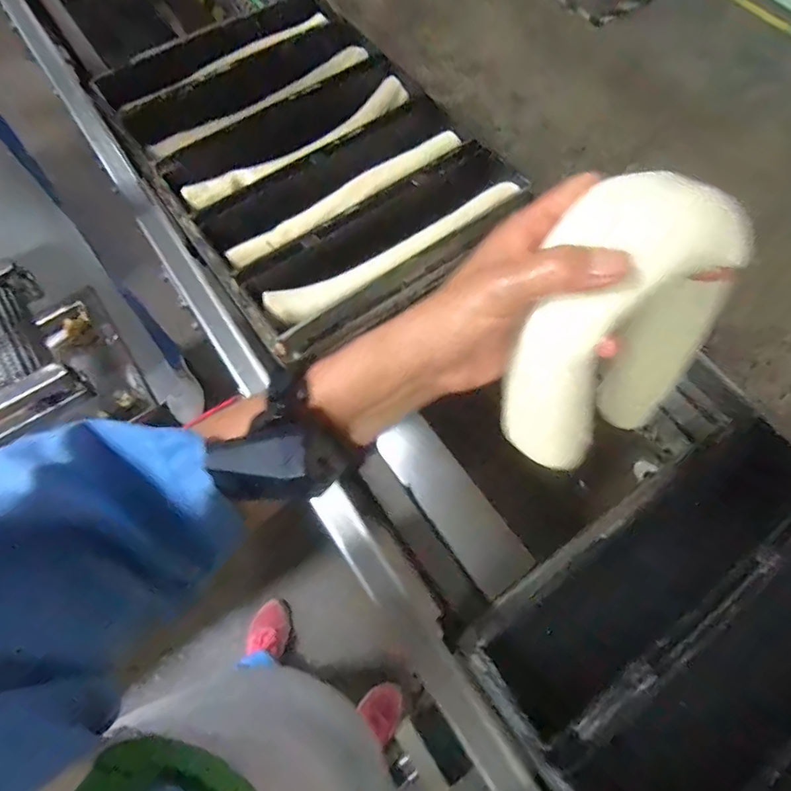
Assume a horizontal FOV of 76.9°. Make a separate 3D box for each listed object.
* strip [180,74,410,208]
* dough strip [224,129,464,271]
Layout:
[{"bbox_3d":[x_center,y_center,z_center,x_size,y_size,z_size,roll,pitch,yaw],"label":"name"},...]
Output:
[{"bbox_3d":[-0.124,-0.339,0.667,0.340,0.018,0.040,-35,70,-13],"label":"strip"},{"bbox_3d":[-0.060,-0.256,0.634,0.342,0.018,0.049,-35,70,-13],"label":"dough strip"}]

